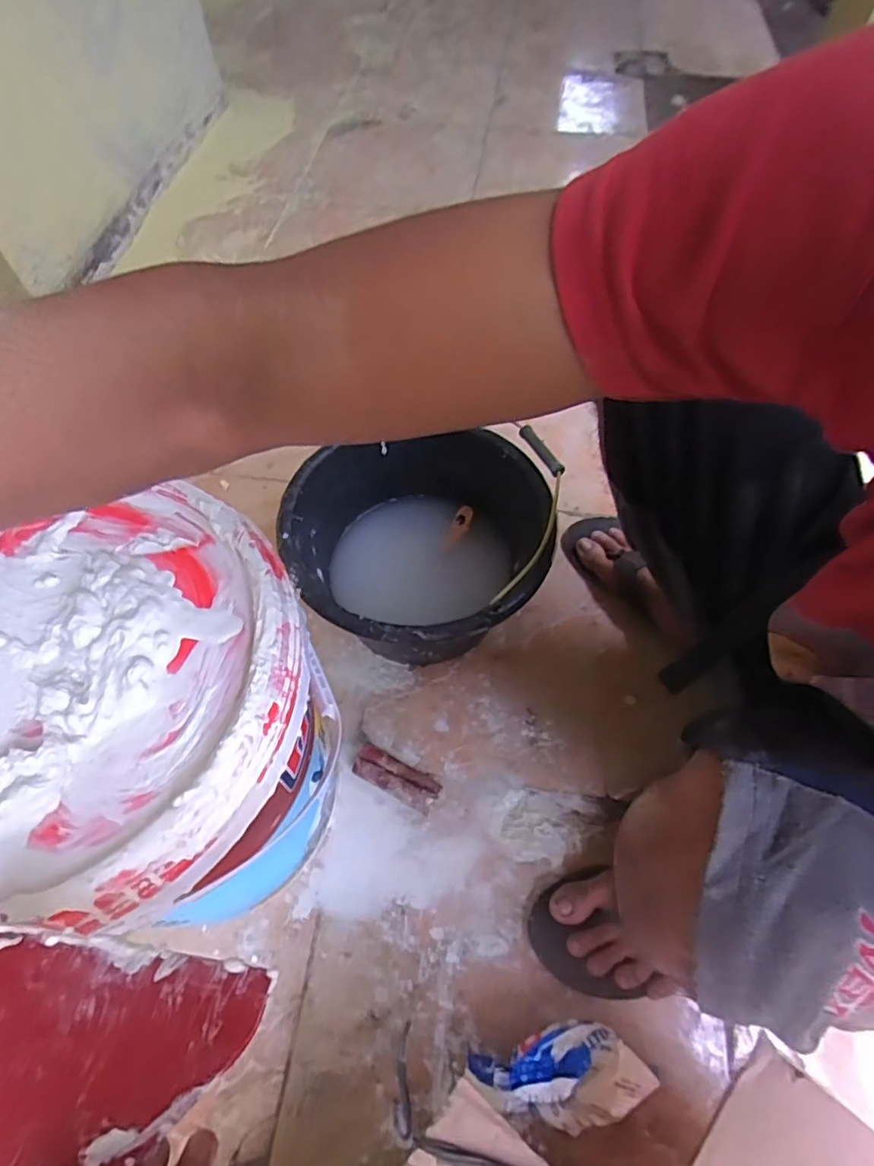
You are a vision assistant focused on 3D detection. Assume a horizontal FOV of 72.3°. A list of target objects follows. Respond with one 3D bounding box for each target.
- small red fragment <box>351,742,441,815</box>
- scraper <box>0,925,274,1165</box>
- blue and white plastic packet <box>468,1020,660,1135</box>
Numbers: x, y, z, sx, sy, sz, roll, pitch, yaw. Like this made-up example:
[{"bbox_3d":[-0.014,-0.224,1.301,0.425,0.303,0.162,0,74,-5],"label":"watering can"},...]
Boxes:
[{"bbox_3d":[-0.044,0.214,0.654,0.095,0.032,0.038,26,62,14],"label":"small red fragment"},{"bbox_3d":[-0.134,0.176,0.205,0.119,0.004,0.108,8,23,1],"label":"scraper"},{"bbox_3d":[0.108,0.427,0.519,0.145,0.065,0.068,-12,60,-8],"label":"blue and white plastic packet"}]

